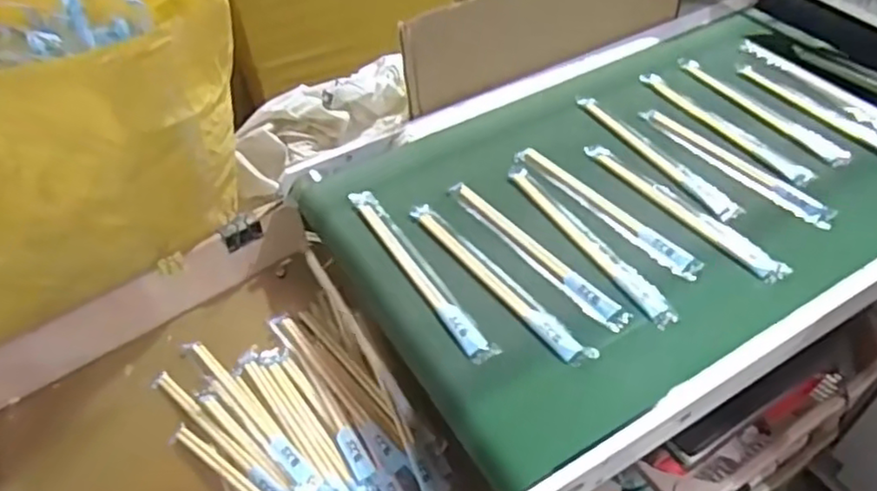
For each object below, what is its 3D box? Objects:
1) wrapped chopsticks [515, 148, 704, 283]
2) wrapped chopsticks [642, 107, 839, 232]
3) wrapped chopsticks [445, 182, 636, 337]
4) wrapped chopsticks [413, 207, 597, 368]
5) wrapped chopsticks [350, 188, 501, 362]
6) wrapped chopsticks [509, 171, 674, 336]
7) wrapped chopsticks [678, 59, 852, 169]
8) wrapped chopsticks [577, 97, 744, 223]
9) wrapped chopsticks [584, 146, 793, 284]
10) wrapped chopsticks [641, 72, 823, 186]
[{"bbox_3d":[0.157,-0.037,0.645,0.028,0.006,0.216,-31,52,-24],"label":"wrapped chopsticks"},{"bbox_3d":[0.296,-0.084,0.684,0.030,0.006,0.219,-31,52,-24],"label":"wrapped chopsticks"},{"bbox_3d":[0.083,0.003,0.610,0.026,0.004,0.220,-31,52,-23],"label":"wrapped chopsticks"},{"bbox_3d":[0.046,0.027,0.589,0.027,0.004,0.221,-31,52,-24],"label":"wrapped chopsticks"},{"bbox_3d":[-0.020,0.021,0.601,0.024,0.012,0.225,-26,50,-20],"label":"wrapped chopsticks"},{"bbox_3d":[0.133,-0.007,0.617,0.024,0.004,0.223,-24,50,-18],"label":"wrapped chopsticks"},{"bbox_3d":[0.353,-0.152,0.740,0.034,0.010,0.218,-26,51,-20],"label":"wrapped chopsticks"},{"bbox_3d":[0.224,-0.097,0.698,0.029,0.008,0.221,-25,50,-19],"label":"wrapped chopsticks"},{"bbox_3d":[0.227,-0.038,0.641,0.028,0.006,0.226,-30,52,-23],"label":"wrapped chopsticks"},{"bbox_3d":[0.304,-0.130,0.723,0.027,0.009,0.221,-27,51,-21],"label":"wrapped chopsticks"}]

